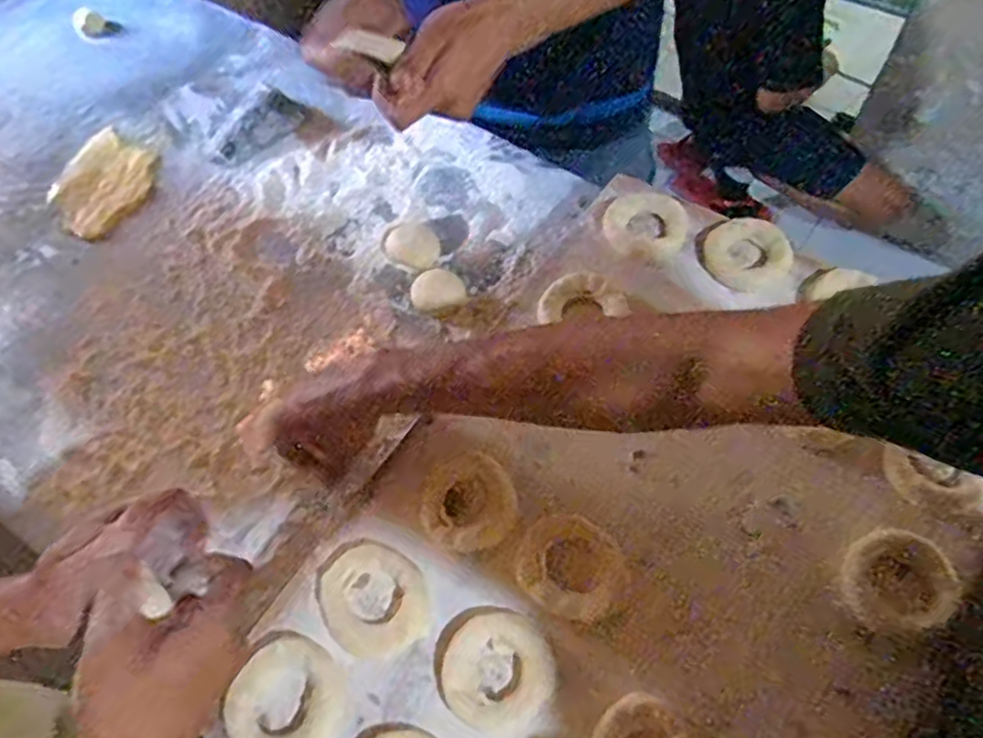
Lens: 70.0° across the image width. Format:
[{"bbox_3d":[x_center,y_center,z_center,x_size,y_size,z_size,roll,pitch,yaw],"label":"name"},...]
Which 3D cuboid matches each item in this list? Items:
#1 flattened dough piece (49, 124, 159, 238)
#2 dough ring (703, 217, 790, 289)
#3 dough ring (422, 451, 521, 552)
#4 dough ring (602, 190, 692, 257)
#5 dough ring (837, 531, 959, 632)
[{"bbox_3d":[-0.455,-0.220,0.812,0.124,0.011,0.128,29,67,18],"label":"flattened dough piece"},{"bbox_3d":[0.233,-0.106,0.640,0.074,0.017,0.066,20,66,13],"label":"dough ring"},{"bbox_3d":[-0.017,0.100,0.527,0.070,0.010,0.071,-2,63,3],"label":"dough ring"},{"bbox_3d":[0.145,-0.137,0.654,0.078,0.015,0.072,-2,63,3],"label":"dough ring"},{"bbox_3d":[0.287,0.149,0.498,0.071,0.017,0.065,-26,64,-9],"label":"dough ring"}]

